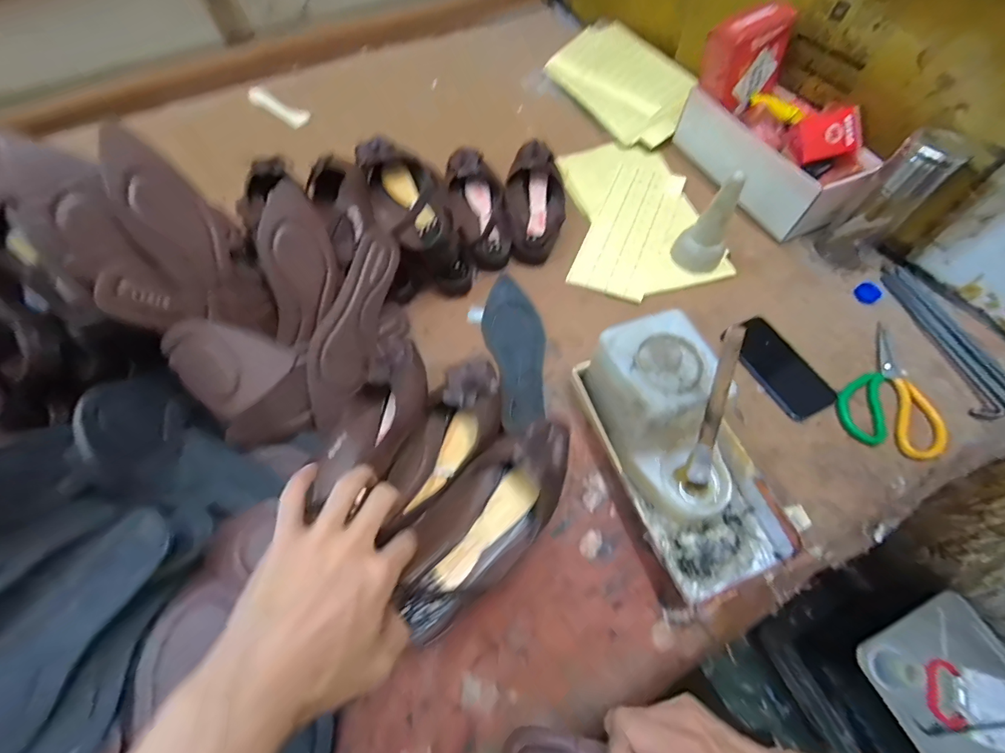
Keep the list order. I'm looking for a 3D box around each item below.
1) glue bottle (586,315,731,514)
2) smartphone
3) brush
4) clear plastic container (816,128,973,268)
[{"bbox_3d":[0.173,0.049,0.454,0.110,0.119,0.197,-16,63,-8],"label":"glue bottle"},{"bbox_3d":[0.358,-0.015,0.549,0.077,0.009,0.140,-28,66,-13],"label":"smartphone"},{"bbox_3d":[0.198,0.034,0.391,0.017,0.174,0.013,-3,32,1],"label":"brush"},{"bbox_3d":[0.517,-0.237,0.569,0.067,0.167,0.073,-41,69,-19],"label":"clear plastic container"}]

